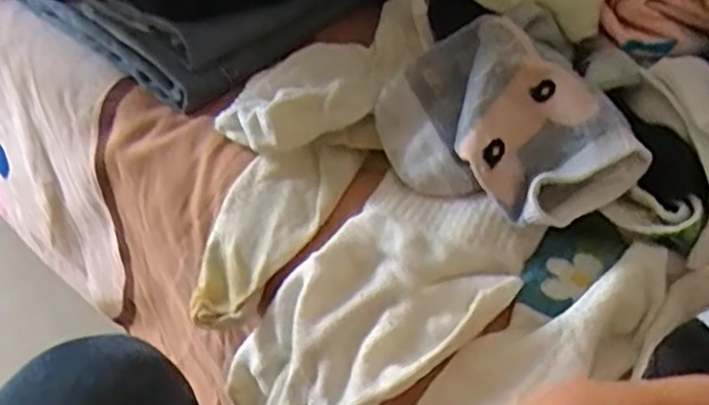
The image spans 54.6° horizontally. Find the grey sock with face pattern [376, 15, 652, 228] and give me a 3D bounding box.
[{"bbox_3d":[0.063,-0.033,0.317,0.119,0.084,0.028,45,18,32],"label":"grey sock with face pattern"}]

